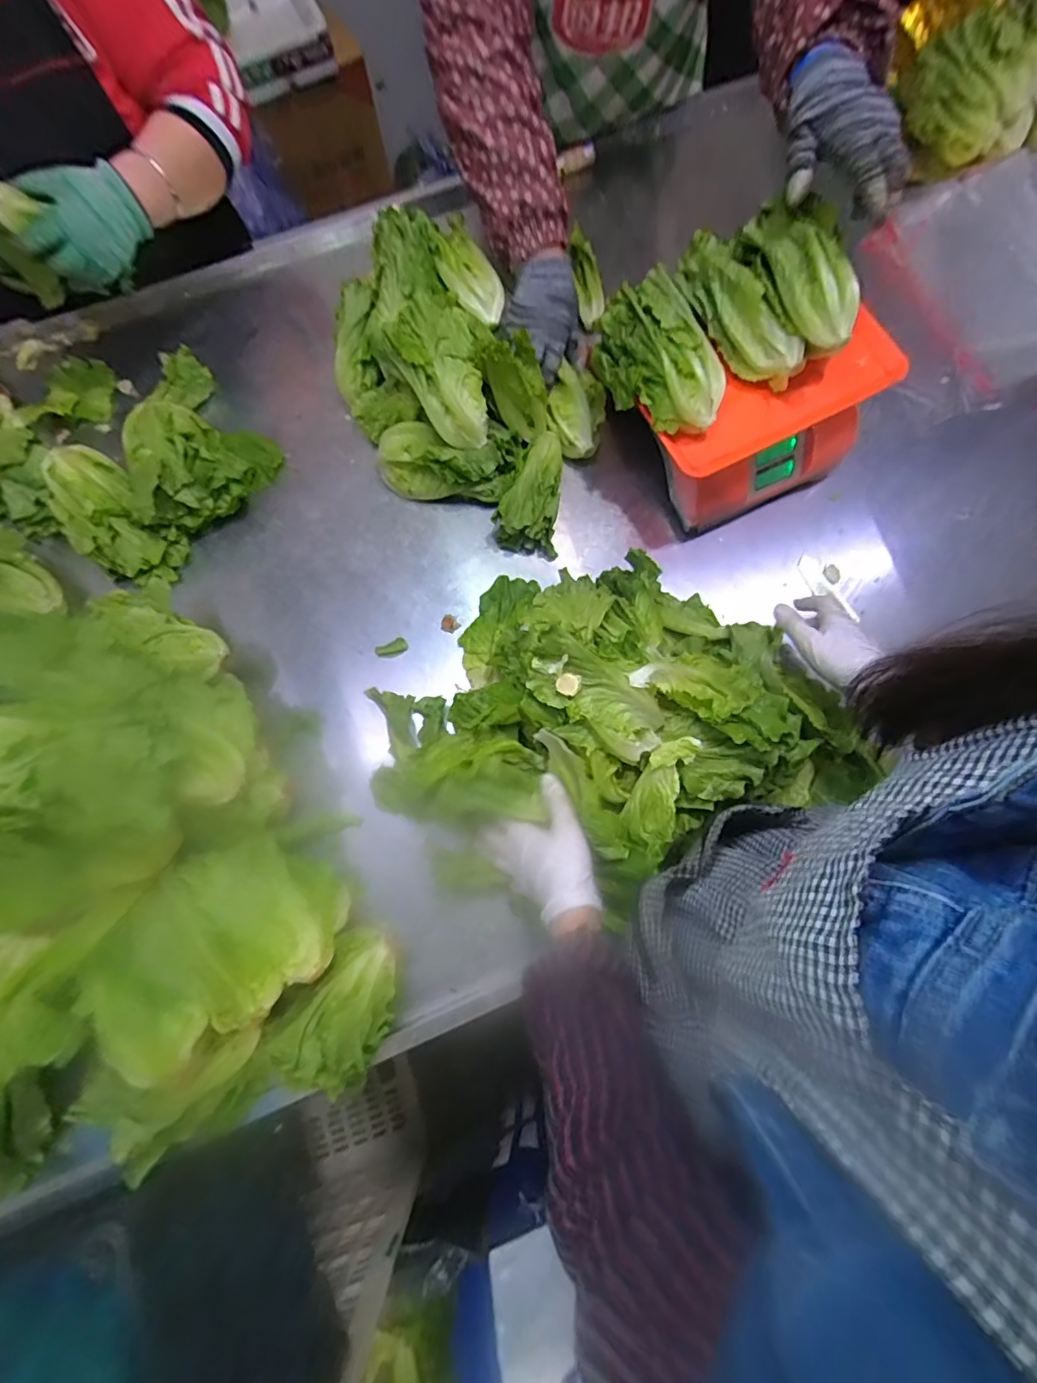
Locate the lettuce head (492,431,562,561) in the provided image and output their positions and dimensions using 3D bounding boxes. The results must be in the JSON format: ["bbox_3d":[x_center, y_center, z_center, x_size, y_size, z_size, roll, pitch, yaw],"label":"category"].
[{"bbox_3d":[0.014,-0.264,0.706,0.083,0.061,0.160,2,77,1],"label":"lettuce head"}]

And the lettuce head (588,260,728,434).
[{"bbox_3d":[0.161,-0.368,0.597,0.116,0.070,0.166,-31,79,-6],"label":"lettuce head"}]

